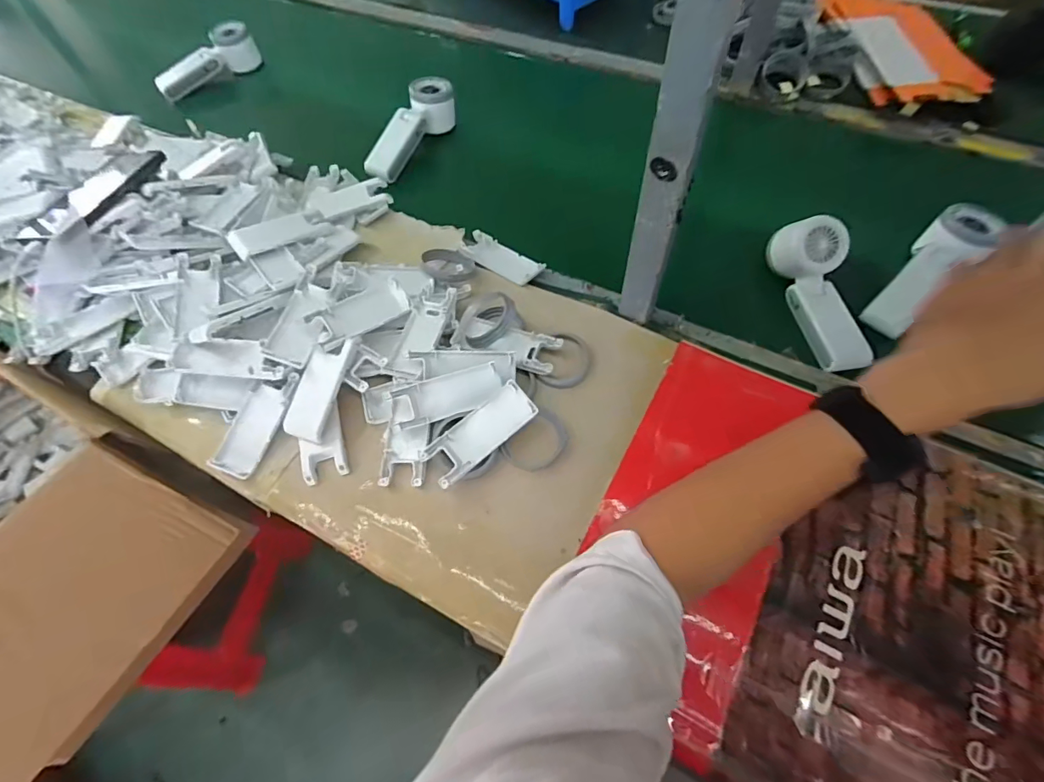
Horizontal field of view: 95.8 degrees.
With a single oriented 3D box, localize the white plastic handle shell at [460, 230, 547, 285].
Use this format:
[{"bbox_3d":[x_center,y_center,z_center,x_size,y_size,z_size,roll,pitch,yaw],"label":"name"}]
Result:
[{"bbox_3d":[-0.026,-0.155,0.540,0.104,0.008,0.043,34,69,18],"label":"white plastic handle shell"}]

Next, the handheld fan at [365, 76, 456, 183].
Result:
[{"bbox_3d":[-0.156,-0.357,0.643,0.053,0.057,0.160,30,68,17],"label":"handheld fan"}]

